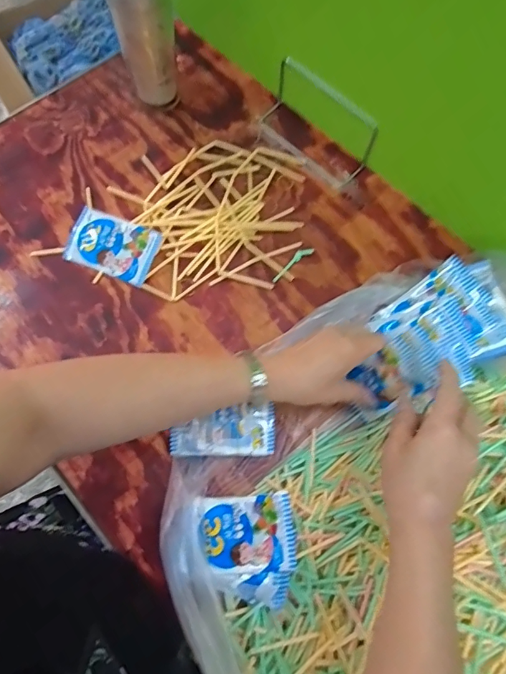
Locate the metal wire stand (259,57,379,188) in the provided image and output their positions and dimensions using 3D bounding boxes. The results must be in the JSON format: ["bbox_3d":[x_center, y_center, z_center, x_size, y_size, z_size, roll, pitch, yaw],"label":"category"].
[{"bbox_3d":[0.073,-0.265,0.570,0.056,0.073,0.156,-43,79,-13],"label":"metal wire stand"}]

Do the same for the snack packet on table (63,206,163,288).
[{"bbox_3d":[-0.167,-0.108,0.543,0.104,0.017,0.068,19,74,5],"label":"snack packet on table"}]

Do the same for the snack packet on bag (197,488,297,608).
[{"bbox_3d":[-0.005,0.204,0.440,0.088,0.034,0.095,-5,73,-2],"label":"snack packet on bag"}]

